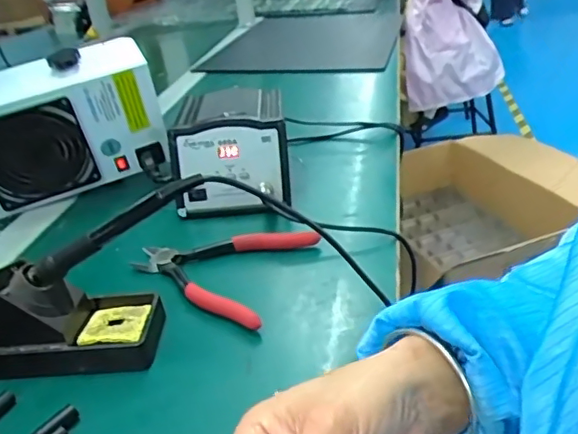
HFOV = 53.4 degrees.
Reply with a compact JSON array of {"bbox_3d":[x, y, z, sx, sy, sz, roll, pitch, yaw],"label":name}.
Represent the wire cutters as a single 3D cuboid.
[{"bbox_3d":[-0.070,0.042,0.551,0.159,0.020,0.147,7,31,23],"label":"wire cutters"}]

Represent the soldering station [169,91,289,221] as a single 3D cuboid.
[{"bbox_3d":[-0.067,-0.086,0.697,0.126,0.102,0.174,-6,28,1],"label":"soldering station"}]

